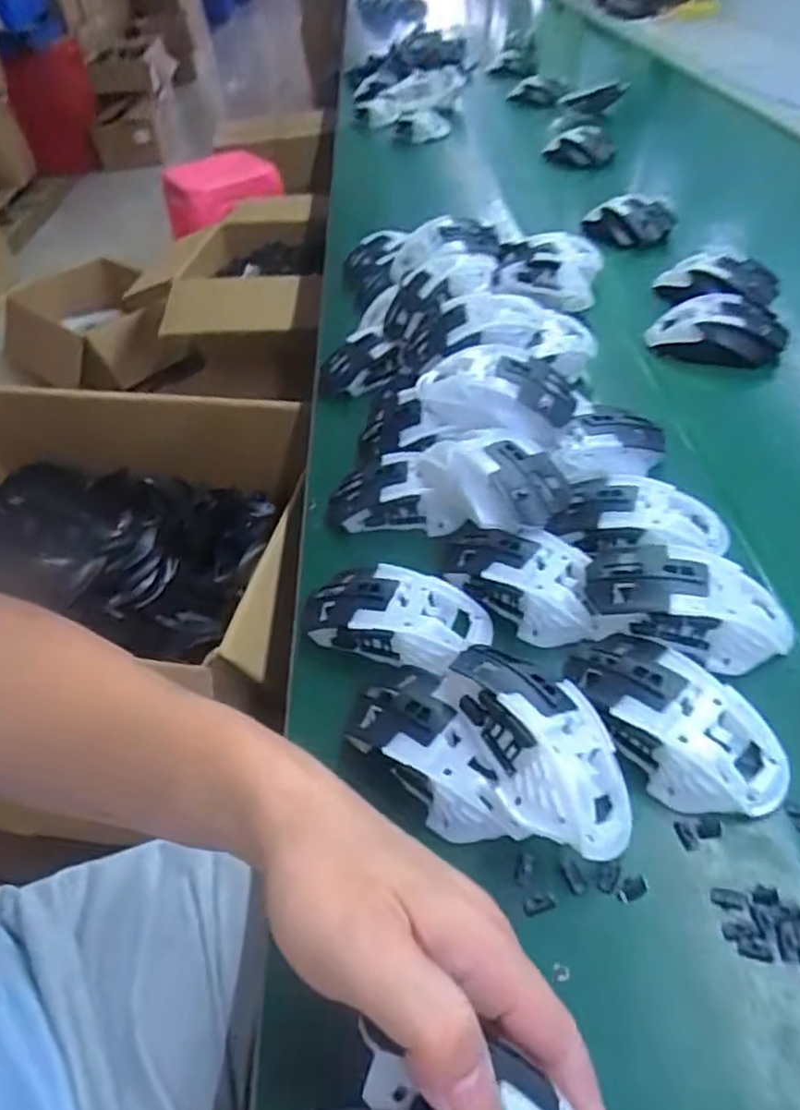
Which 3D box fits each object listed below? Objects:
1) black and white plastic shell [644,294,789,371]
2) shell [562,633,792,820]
[{"bbox_3d":[0.279,-0.198,0.599,0.109,0.040,0.054,14,48,20],"label":"black and white plastic shell"},{"bbox_3d":[0.138,0.083,0.347,0.058,0.035,0.113,-34,50,-25],"label":"shell"}]

